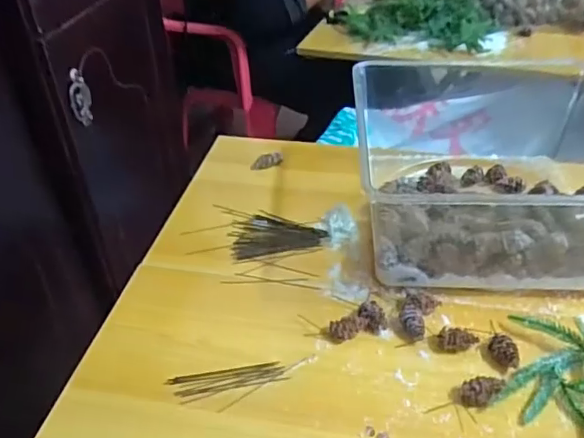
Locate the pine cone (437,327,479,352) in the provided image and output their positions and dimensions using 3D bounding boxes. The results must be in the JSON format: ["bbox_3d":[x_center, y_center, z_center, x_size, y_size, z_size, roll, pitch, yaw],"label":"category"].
[{"bbox_3d":[0.157,0.112,0.521,0.034,0.017,0.018,-11,39,-11],"label":"pine cone"}]

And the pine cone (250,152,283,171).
[{"bbox_3d":[-0.036,-0.082,0.779,0.046,0.014,0.021,-20,39,0],"label":"pine cone"}]

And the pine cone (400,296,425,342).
[{"bbox_3d":[0.117,0.096,0.545,0.021,0.017,0.046,0,50,3],"label":"pine cone"}]

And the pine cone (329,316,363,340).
[{"bbox_3d":[0.053,0.106,0.543,0.031,0.014,0.018,-15,40,-16],"label":"pine cone"}]

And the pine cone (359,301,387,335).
[{"bbox_3d":[0.080,0.097,0.547,0.021,0.019,0.027,-24,43,-25],"label":"pine cone"}]

